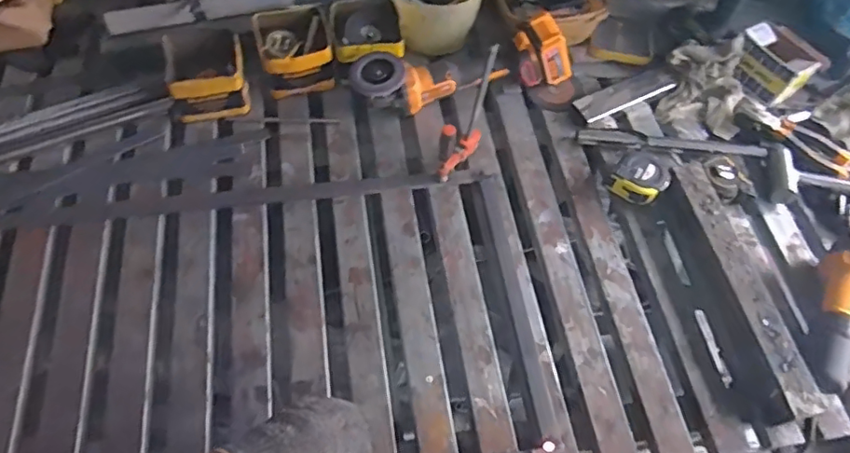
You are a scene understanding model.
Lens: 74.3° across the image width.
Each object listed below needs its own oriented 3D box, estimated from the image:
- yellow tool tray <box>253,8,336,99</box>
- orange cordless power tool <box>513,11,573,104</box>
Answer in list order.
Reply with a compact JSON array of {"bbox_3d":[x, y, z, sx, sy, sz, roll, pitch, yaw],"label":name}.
[{"bbox_3d":[-0.225,-0.298,0.974,0.119,0.091,0.127,-14,63,-12],"label":"yellow tool tray"},{"bbox_3d":[0.213,-0.280,0.976,0.077,0.151,0.079,12,57,41],"label":"orange cordless power tool"}]

